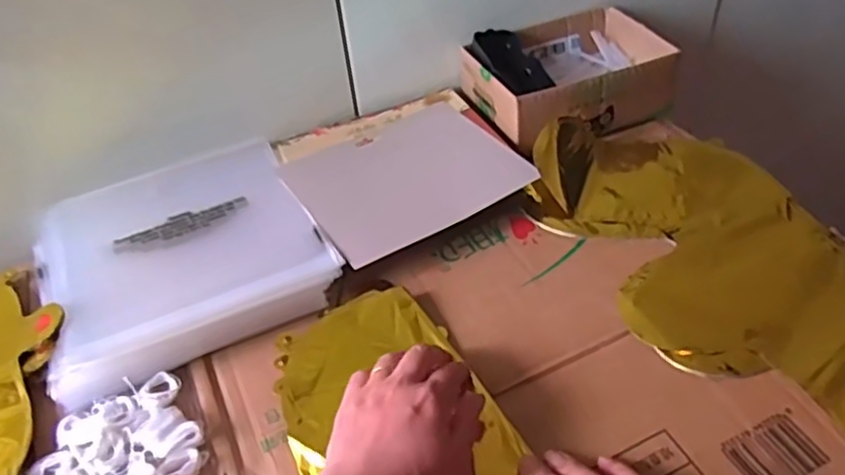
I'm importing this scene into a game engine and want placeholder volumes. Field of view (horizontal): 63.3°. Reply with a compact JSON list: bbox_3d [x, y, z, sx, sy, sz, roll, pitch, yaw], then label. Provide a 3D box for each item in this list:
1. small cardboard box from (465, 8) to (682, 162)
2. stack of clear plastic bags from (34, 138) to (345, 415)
[{"bbox_3d":[0.150,-0.173,0.717,0.196,0.059,0.144,-19,45,-14],"label":"small cardboard box"},{"bbox_3d":[-0.206,0.012,0.580,0.217,0.029,0.219,-23,46,-18],"label":"stack of clear plastic bags"}]

